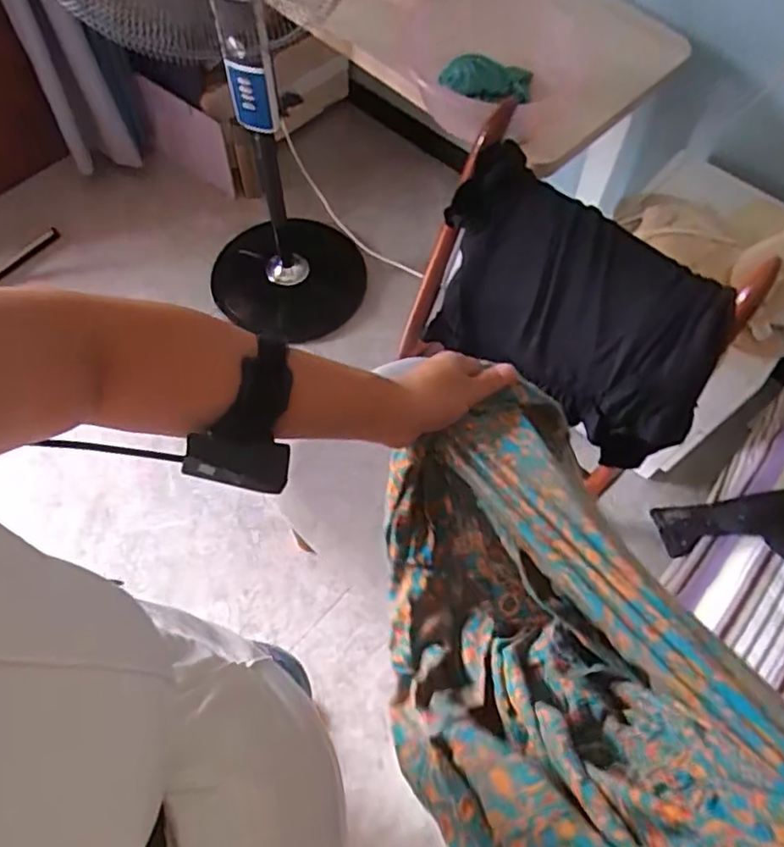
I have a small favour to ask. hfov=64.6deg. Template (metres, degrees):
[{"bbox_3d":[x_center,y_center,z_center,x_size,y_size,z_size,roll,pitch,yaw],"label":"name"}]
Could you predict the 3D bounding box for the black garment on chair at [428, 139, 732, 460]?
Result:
[{"bbox_3d":[0.251,-0.146,0.921,0.435,0.344,0.093,42,44,24],"label":"black garment on chair"}]

